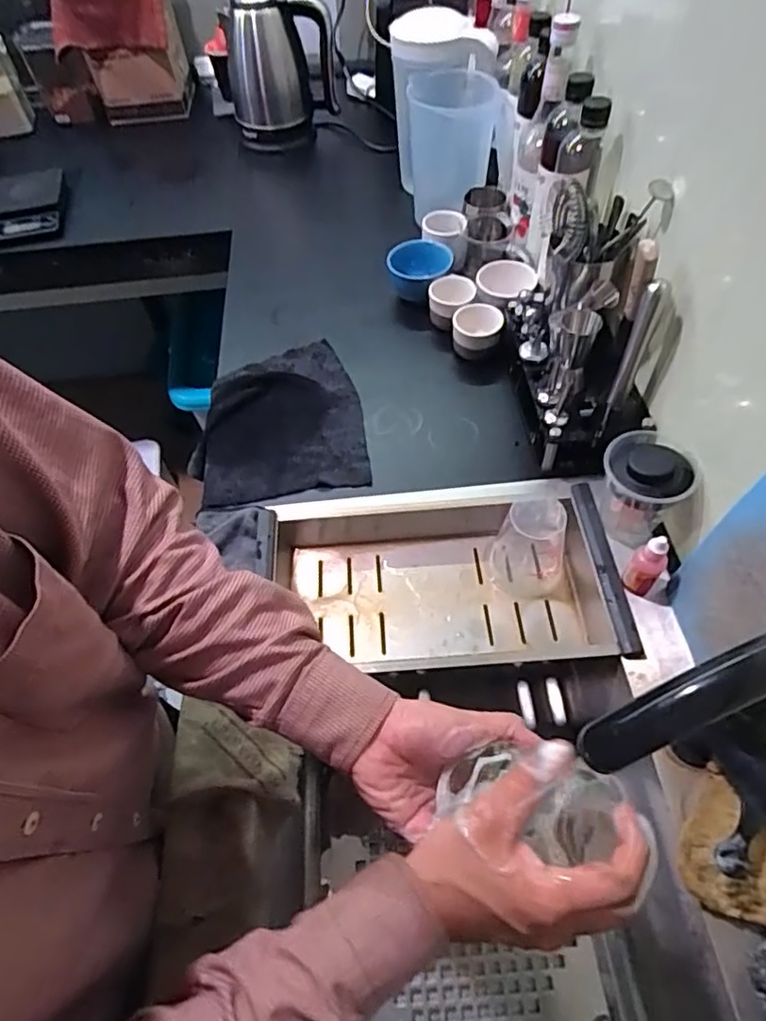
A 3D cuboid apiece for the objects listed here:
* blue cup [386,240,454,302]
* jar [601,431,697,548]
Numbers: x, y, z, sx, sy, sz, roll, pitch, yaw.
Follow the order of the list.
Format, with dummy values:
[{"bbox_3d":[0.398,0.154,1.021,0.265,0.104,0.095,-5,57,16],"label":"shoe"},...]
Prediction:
[{"bbox_3d":[0.055,-0.344,0.879,0.093,0.074,0.094,6,56,7],"label":"blue cup"},{"bbox_3d":[0.261,-0.019,0.610,0.081,0.106,0.085,-2,56,2],"label":"jar"}]

